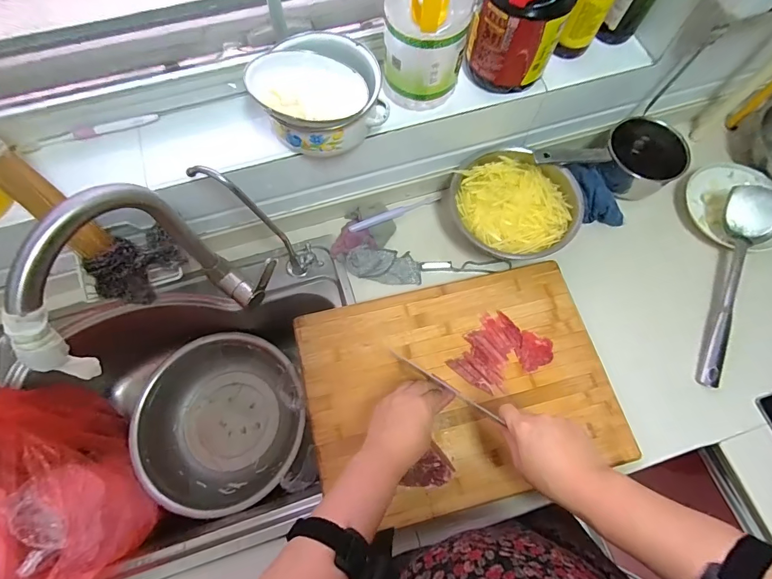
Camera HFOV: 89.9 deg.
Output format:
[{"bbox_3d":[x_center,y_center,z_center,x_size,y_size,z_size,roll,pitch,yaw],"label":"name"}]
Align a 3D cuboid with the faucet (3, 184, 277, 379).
[{"bbox_3d":[-0.265,-0.006,0.447,0.072,0.287,0.226,33,73,12],"label":"faucet"}]

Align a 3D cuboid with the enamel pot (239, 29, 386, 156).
[{"bbox_3d":[-0.090,-0.268,0.523,0.164,0.086,0.151,0,69,0],"label":"enamel pot"}]

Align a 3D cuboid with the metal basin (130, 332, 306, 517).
[{"bbox_3d":[-0.308,0.239,0.737,0.298,0.108,0.290,0,69,0],"label":"metal basin"}]

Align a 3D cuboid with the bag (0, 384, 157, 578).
[{"bbox_3d":[-0.471,0.278,0.527,0.159,0.281,0.333,-15,70,-5],"label":"bag"}]

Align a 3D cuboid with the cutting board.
[{"bbox_3d":[0.110,0.140,0.584,0.443,0.023,0.317,-14,70,-5],"label":"cutting board"}]

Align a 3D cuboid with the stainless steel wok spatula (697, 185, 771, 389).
[{"bbox_3d":[0.585,-0.016,0.663,0.093,0.059,0.382,30,72,11],"label":"stainless steel wok spatula"}]

